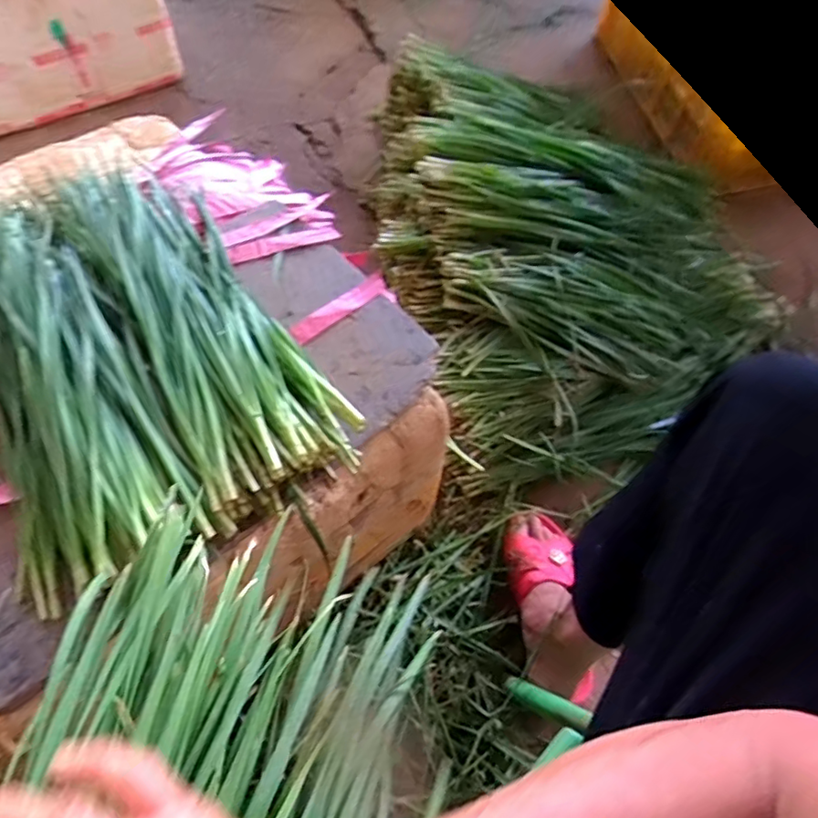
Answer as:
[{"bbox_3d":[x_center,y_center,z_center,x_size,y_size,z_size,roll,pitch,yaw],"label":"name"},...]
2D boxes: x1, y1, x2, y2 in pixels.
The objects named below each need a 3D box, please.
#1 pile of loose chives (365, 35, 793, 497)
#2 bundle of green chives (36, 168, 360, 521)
[{"bbox_3d":[0.238,-0.287,0.916,0.592,0.218,0.712,-18,63,-13],"label":"pile of loose chives"},{"bbox_3d":[-0.191,-0.089,0.502,0.122,0.065,0.387,-30,66,-18],"label":"bundle of green chives"}]

